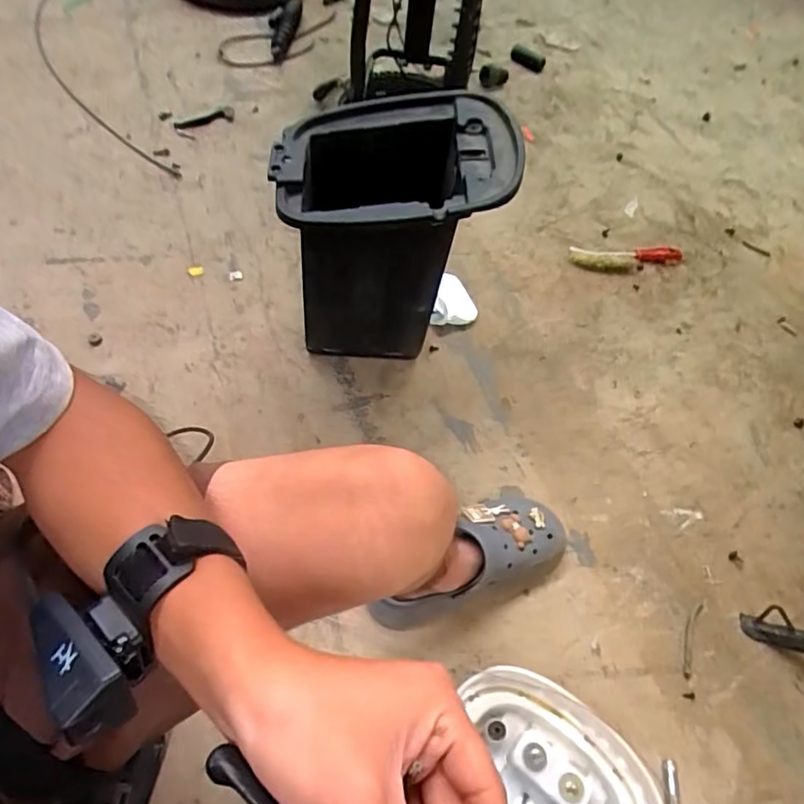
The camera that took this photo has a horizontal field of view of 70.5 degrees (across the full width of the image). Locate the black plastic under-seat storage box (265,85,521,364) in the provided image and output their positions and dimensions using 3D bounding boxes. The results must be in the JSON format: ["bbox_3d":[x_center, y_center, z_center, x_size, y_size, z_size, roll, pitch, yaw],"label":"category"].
[{"bbox_3d":[-0.017,-0.229,0.805,0.289,0.312,0.224,3,57,-3],"label":"black plastic under-seat storage box"}]

